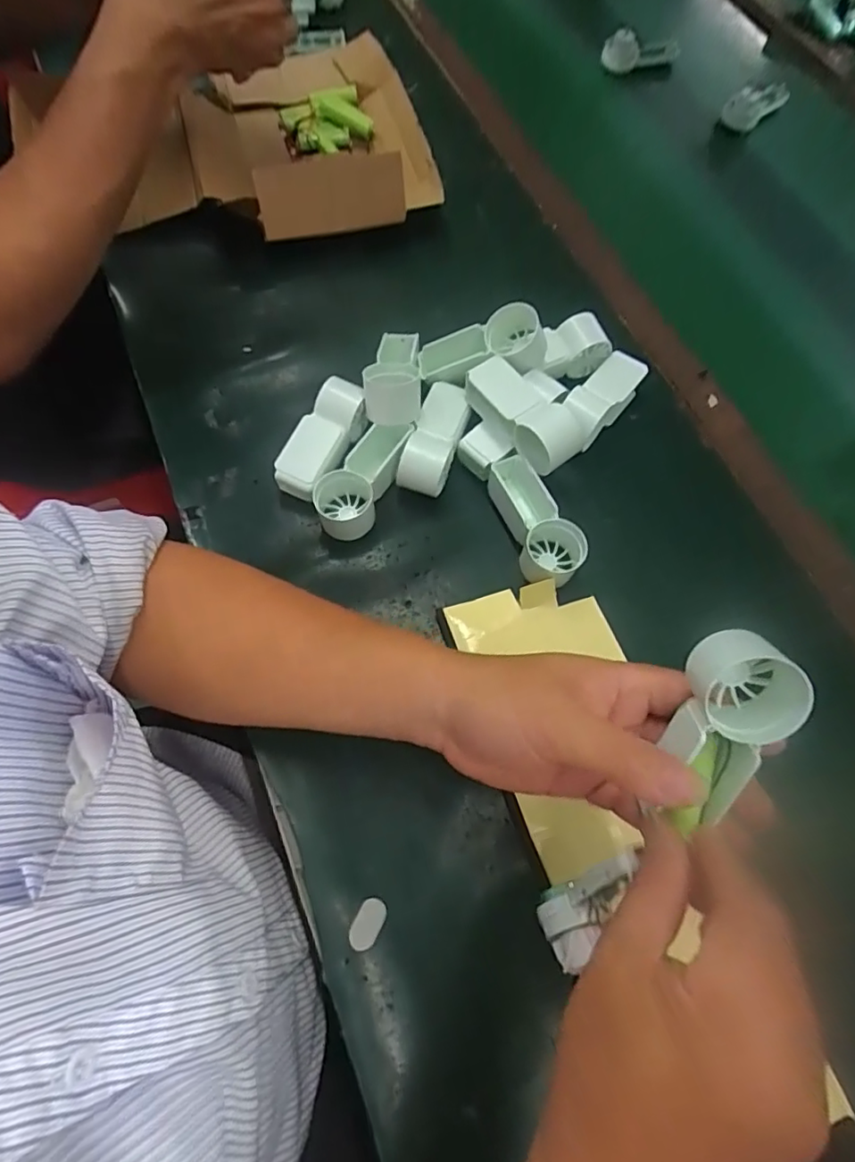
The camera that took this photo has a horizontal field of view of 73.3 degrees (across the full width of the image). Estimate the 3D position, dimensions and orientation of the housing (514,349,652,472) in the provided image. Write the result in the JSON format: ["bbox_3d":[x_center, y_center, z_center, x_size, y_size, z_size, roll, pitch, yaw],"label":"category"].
[{"bbox_3d":[0.117,-0.125,0.430,0.041,0.043,0.142,41,59,14],"label":"housing"}]

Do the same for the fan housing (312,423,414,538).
[{"bbox_3d":[-0.044,-0.072,0.406,0.042,0.031,0.091,32,88,11],"label":"fan housing"}]

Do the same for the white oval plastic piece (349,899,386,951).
[{"bbox_3d":[-0.033,0.190,0.318,0.014,0.004,0.025,25,67,7],"label":"white oval plastic piece"}]

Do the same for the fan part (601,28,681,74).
[{"bbox_3d":[0.253,-0.623,0.673,0.092,0.035,0.027,-9,68,-6],"label":"fan part"}]

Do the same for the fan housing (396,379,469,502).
[{"bbox_3d":[0.007,-0.105,0.425,0.034,0.041,0.089,18,66,4],"label":"fan housing"}]

